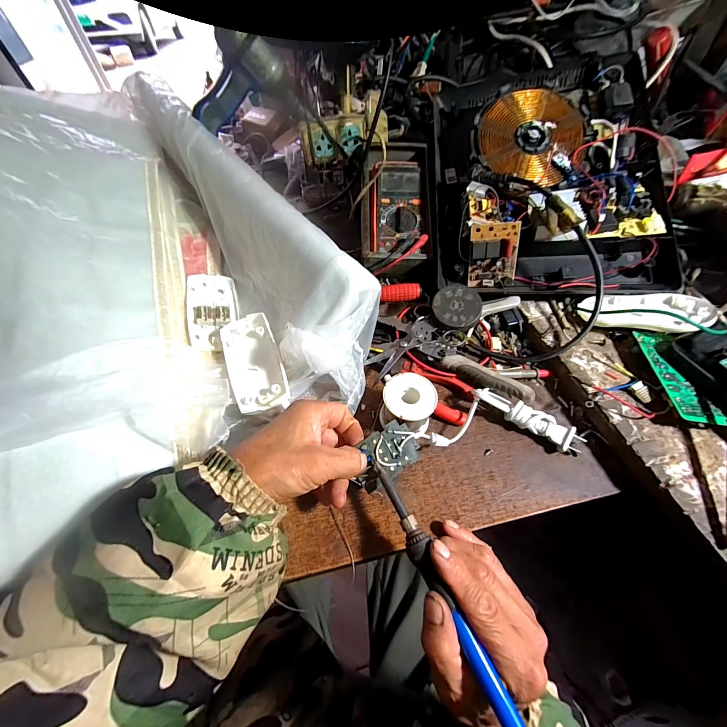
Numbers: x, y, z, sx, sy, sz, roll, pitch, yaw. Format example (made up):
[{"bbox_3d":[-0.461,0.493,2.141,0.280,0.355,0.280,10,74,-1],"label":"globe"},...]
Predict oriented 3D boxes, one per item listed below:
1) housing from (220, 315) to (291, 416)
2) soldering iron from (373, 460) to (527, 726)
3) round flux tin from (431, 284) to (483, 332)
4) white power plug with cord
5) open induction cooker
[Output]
[{"bbox_3d":[-0.112,-0.002,0.330,0.053,0.024,0.110,-19,56,-12],"label":"housing"},{"bbox_3d":[0.056,0.163,0.227,0.017,0.018,0.206,-23,58,-14],"label":"soldering iron"},{"bbox_3d":[0.113,-0.066,0.391,0.056,0.015,0.059,-3,70,8],"label":"round flux tin"},{"bbox_3d":[0.170,0.056,0.333,0.111,0.029,0.025,26,59,19],"label":"white power plug with cord"},{"bbox_3d":[0.247,-0.255,0.431,0.291,0.089,0.348,-3,75,6],"label":"open induction cooker"}]

